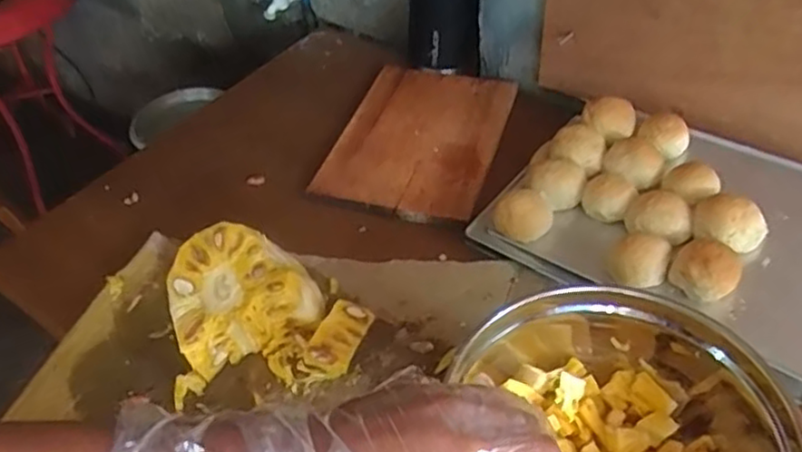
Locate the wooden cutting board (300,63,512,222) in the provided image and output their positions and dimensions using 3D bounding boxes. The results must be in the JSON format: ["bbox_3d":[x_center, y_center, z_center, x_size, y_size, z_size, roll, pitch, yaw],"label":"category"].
[{"bbox_3d":[0.033,-0.154,1.149,0.262,0.024,0.381,10,49,15],"label":"wooden cutting board"}]

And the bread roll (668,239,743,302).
[{"bbox_3d":[0.367,0.050,0.823,0.065,0.044,0.078,-23,48,-15],"label":"bread roll"}]

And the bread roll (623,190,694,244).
[{"bbox_3d":[0.341,-0.016,0.892,0.083,0.038,0.067,12,49,17],"label":"bread roll"}]

